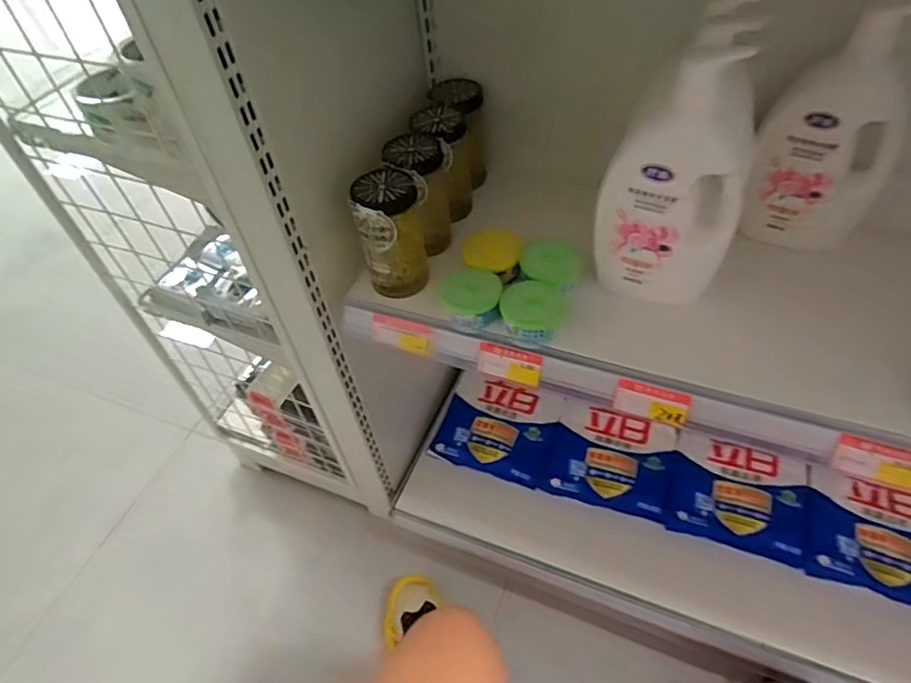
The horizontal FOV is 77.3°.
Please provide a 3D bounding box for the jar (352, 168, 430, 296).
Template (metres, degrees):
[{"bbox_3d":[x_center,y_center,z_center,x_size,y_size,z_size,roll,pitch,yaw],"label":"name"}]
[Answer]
[{"bbox_3d":[-0.070,-0.118,0.639,0.069,0.137,0.067,-3,49,4],"label":"jar"}]

